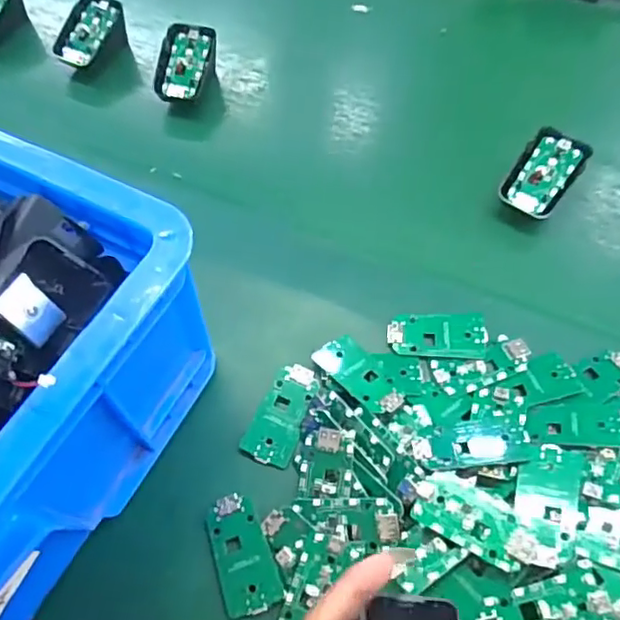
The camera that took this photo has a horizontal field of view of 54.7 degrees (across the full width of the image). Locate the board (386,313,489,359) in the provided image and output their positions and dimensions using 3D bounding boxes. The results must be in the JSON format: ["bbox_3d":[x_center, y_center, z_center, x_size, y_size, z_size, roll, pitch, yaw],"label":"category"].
[{"bbox_3d":[0.084,0.016,0.396,0.064,0.007,0.031,4,62,2],"label":"board"}]

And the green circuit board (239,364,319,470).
[{"bbox_3d":[-0.017,0.066,0.381,0.031,0.011,0.064,19,63,10],"label":"green circuit board"}]

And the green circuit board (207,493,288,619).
[{"bbox_3d":[-0.039,0.139,0.342,0.033,0.006,0.063,-19,64,-10],"label":"green circuit board"}]

